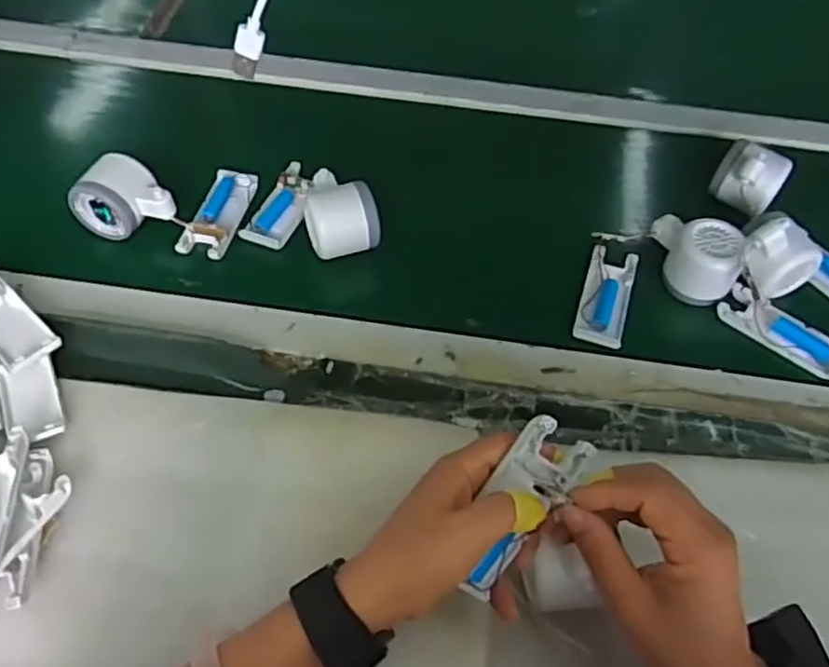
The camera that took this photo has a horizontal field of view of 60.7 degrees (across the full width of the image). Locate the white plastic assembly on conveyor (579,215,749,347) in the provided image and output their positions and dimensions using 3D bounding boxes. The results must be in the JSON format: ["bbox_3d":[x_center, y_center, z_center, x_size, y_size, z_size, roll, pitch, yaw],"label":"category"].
[{"bbox_3d":[0.194,-0.058,0.601,0.146,0.054,0.097,-22,59,-17],"label":"white plastic assembly on conveyor"}]

